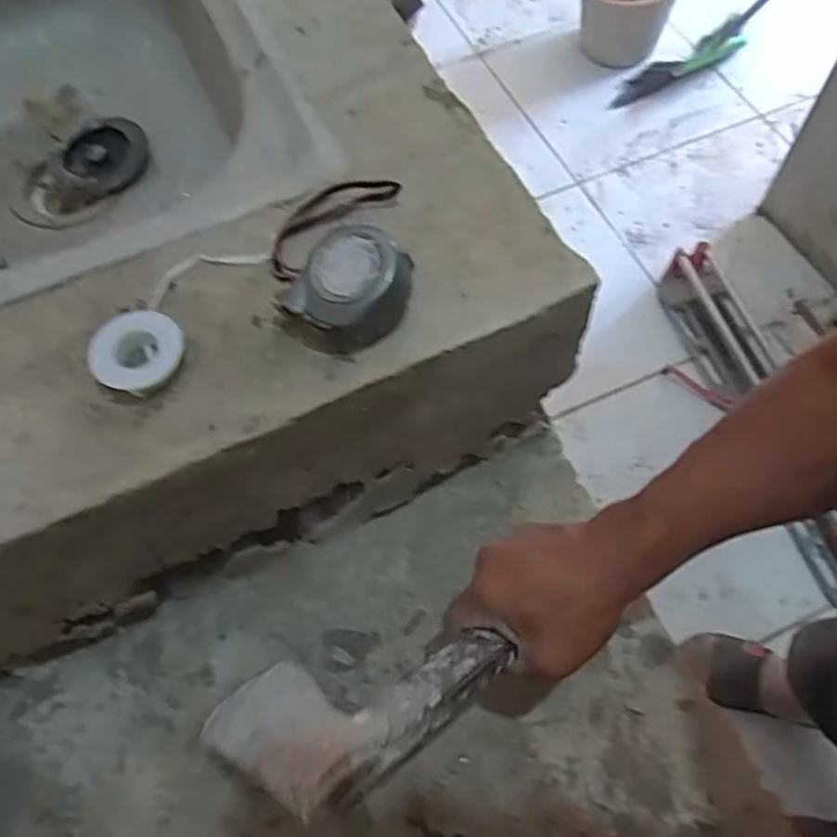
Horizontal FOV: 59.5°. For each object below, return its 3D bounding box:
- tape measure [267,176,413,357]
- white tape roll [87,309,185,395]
[{"bbox_3d":[-0.047,-0.101,0.431,0.077,0.050,0.122,-7,63,-2],"label":"tape measure"},{"bbox_3d":[-0.158,-0.036,0.414,0.050,0.021,0.045,-30,66,-13],"label":"white tape roll"}]

